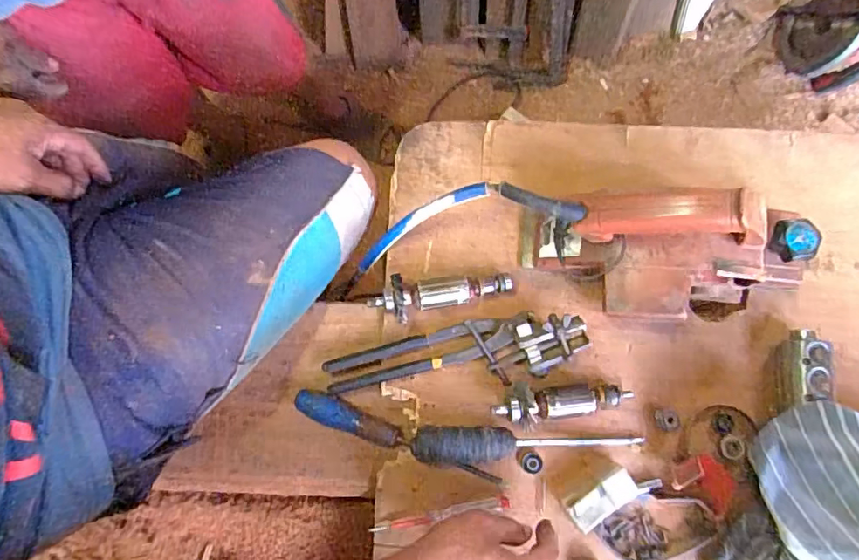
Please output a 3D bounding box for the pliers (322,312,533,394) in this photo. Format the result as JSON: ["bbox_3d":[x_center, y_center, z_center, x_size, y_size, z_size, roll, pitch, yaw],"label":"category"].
[{"bbox_3d":[-0.001,0.073,0.539,0.209,0.025,0.036,-13,79,-2],"label":"pliers"}]

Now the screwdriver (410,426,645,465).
[{"bbox_3d":[0.097,0.163,0.520,0.224,0.027,0.035,1,79,0],"label":"screwdriver"}]

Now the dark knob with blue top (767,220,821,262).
[{"bbox_3d":[0.340,-0.037,0.497,0.035,0.021,0.039,-15,79,-3],"label":"dark knob with blue top"}]

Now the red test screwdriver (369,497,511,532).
[{"bbox_3d":[0.010,0.232,0.526,0.139,0.009,0.013,-11,79,-2],"label":"red test screwdriver"}]

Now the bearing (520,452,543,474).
[{"bbox_3d":[0.101,0.182,0.530,0.022,0.005,0.020,0,79,0],"label":"bearing"}]

